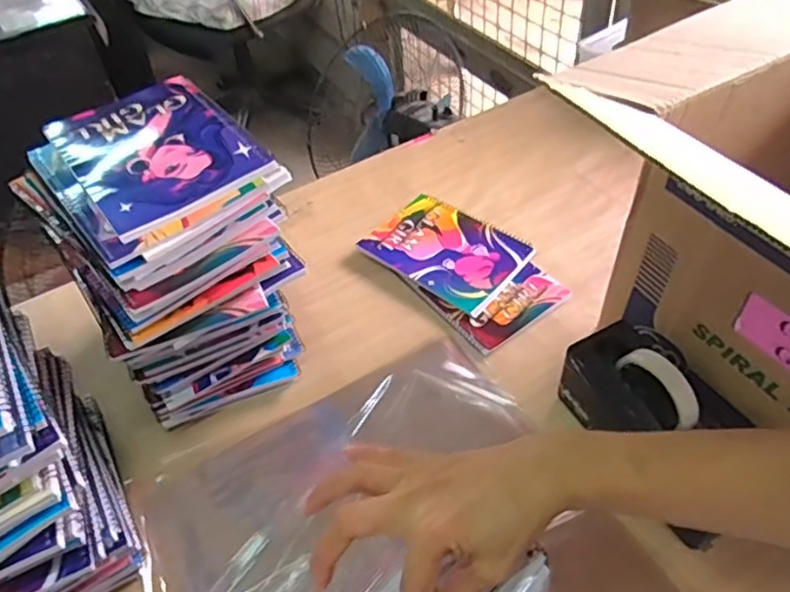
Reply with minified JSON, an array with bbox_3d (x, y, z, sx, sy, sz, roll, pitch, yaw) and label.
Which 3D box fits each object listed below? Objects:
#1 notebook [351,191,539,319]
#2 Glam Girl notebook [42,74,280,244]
[{"bbox_3d":[0.070,-0.065,0.848,0.201,0.012,0.148,32,58,28],"label":"notebook"},{"bbox_3d":[-0.226,-0.143,0.579,0.146,0.010,0.217,-32,53,-21],"label":"Glam Girl notebook"}]

